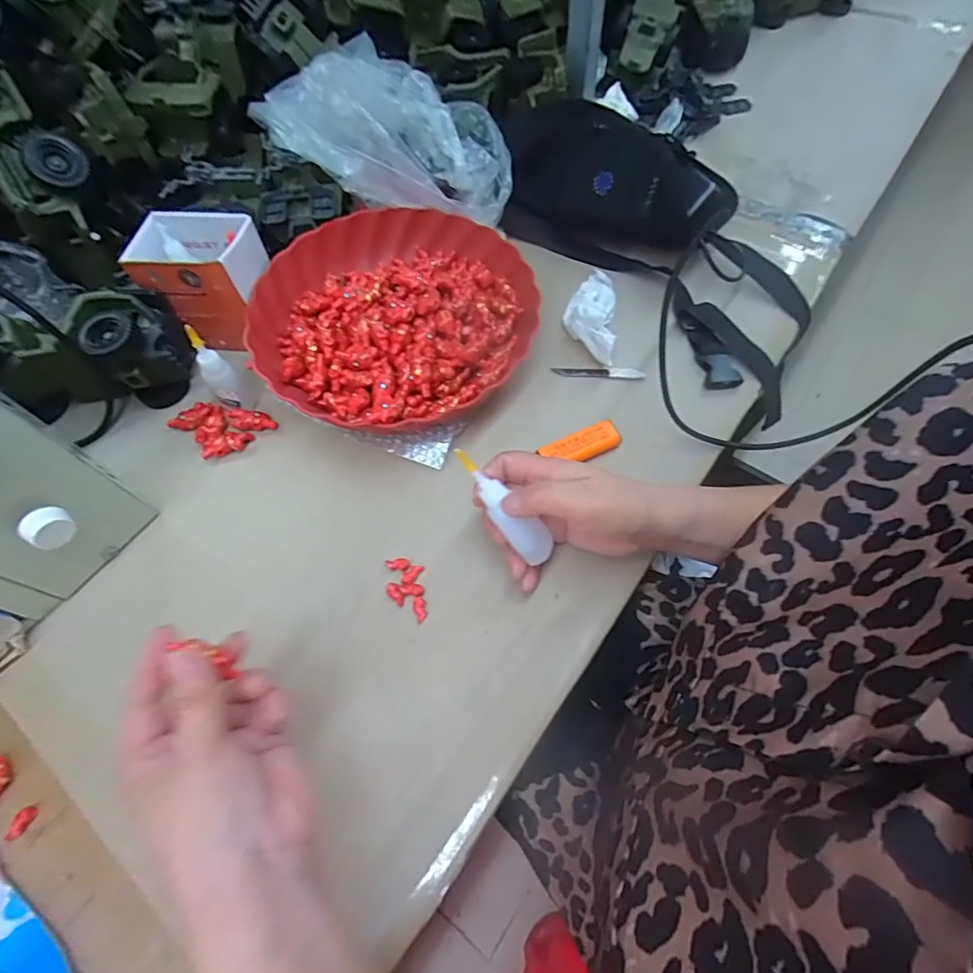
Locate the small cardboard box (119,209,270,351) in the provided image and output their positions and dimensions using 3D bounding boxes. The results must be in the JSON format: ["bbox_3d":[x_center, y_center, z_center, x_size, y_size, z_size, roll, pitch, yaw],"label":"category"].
[{"bbox_3d":[-0.250,-0.185,0.450,0.095,0.092,0.066,3,61,7],"label":"small cardboard box"}]

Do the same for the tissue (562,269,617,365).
[{"bbox_3d":[0.098,-0.164,0.468,0.044,0.030,0.131,7,51,3],"label":"tissue"}]

